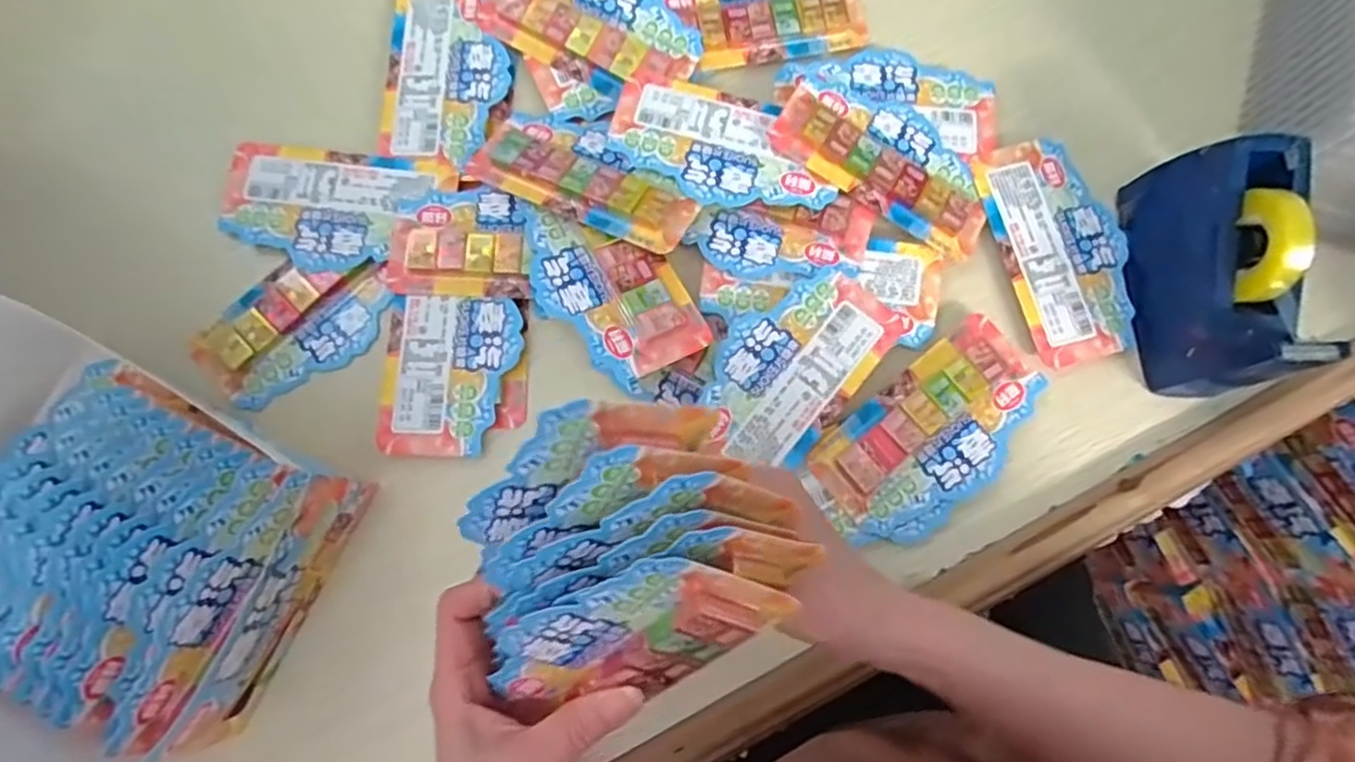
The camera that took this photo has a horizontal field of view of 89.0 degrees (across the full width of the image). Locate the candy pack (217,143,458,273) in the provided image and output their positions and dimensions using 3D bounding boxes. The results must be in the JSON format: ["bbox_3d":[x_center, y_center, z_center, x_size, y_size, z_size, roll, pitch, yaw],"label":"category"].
[{"bbox_3d":[-0.216,-0.109,0.434,0.136,0.006,0.078,7,78,1],"label":"candy pack"}]

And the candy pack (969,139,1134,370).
[{"bbox_3d":[0.245,-0.085,0.439,0.079,0.007,0.143,-15,78,-4],"label":"candy pack"}]

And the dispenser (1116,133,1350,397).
[{"bbox_3d":[0.312,-0.068,0.393,0.047,0.092,0.137,1,78,0],"label":"dispenser"}]

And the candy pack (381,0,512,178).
[{"bbox_3d":[-0.152,-0.207,0.455,0.078,0.007,0.140,-1,78,-1],"label":"candy pack"}]

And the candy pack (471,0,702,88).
[{"bbox_3d":[-0.054,-0.243,0.456,0.144,0.016,0.075,26,79,5],"label":"candy pack"}]

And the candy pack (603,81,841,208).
[{"bbox_3d":[0.029,-0.146,0.436,0.138,0.016,0.077,15,78,3],"label":"candy pack"}]

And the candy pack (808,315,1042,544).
[{"bbox_3d":[0.155,0.029,0.407,0.142,0.010,0.077,-40,81,-8],"label":"candy pack"}]

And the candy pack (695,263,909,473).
[{"bbox_3d":[0.070,-0.011,0.413,0.076,0.007,0.137,39,80,8],"label":"candy pack"}]

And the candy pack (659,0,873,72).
[{"bbox_3d":[0.061,-0.256,0.464,0.127,0.009,0.077,-12,78,-3],"label":"candy pack"}]

